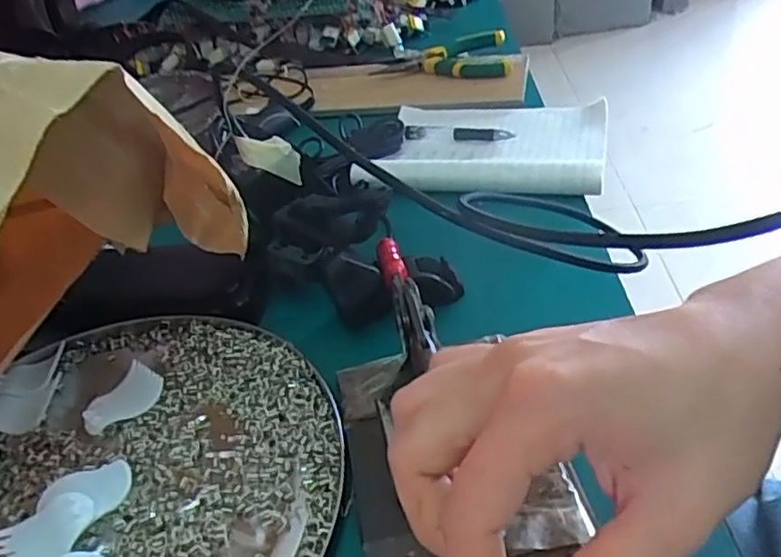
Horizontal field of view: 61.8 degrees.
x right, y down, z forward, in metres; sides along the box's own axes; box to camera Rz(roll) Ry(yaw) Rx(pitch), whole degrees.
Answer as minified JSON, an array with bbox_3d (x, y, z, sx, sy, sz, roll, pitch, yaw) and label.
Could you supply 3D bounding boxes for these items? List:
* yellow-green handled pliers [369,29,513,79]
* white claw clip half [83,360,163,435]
[{"bbox_3d":[0.056,-0.242,0.711,0.141,0.015,0.089,-2,39,7],"label":"yellow-green handled pliers"},{"bbox_3d":[-0.156,0.070,0.377,0.045,0.013,0.036,-35,46,-30],"label":"white claw clip half"}]

